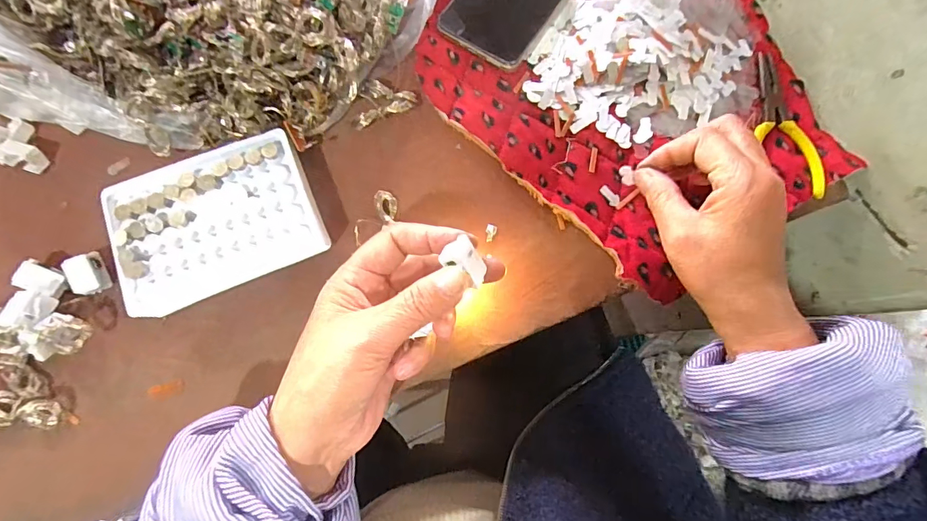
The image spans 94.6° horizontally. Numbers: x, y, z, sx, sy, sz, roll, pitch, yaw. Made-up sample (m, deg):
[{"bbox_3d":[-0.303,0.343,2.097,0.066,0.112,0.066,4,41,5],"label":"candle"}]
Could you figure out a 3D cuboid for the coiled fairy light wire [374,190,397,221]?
[{"bbox_3d":[-0.058,-0.042,0.325,0.015,0.007,0.025,-14,79,-3],"label":"coiled fairy light wire"}]

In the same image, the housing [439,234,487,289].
[{"bbox_3d":[0.000,0.002,0.240,0.023,0.013,0.021,46,41,-30],"label":"housing"}]

